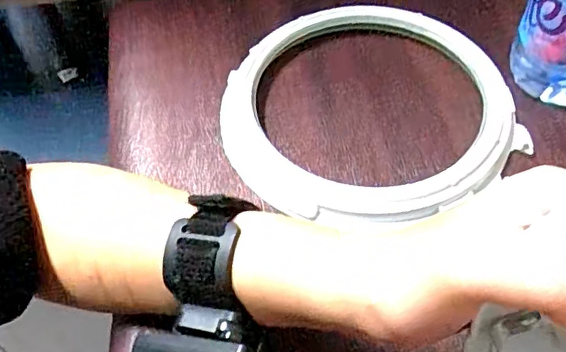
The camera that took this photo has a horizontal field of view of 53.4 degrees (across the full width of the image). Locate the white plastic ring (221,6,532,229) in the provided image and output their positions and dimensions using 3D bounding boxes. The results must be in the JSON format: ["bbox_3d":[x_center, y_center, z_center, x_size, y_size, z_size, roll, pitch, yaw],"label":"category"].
[{"bbox_3d":[0.058,-0.048,0.395,0.198,0.026,0.192,-1,54,2],"label":"white plastic ring"}]

